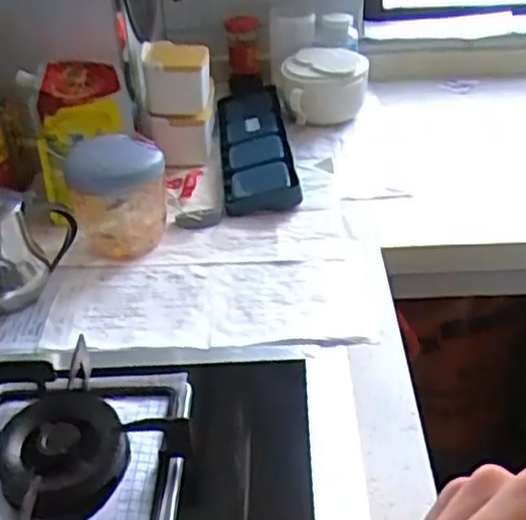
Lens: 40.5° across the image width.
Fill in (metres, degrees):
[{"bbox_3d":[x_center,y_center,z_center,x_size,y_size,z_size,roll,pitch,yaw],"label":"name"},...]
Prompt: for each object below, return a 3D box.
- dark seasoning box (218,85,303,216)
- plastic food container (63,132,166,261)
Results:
[{"bbox_3d":[-0.013,-0.181,1.142,0.112,0.051,0.365,-4,34,-3],"label":"dark seasoning box"},{"bbox_3d":[-0.187,-0.085,0.920,0.119,0.139,0.101,-9,35,-10],"label":"plastic food container"}]

